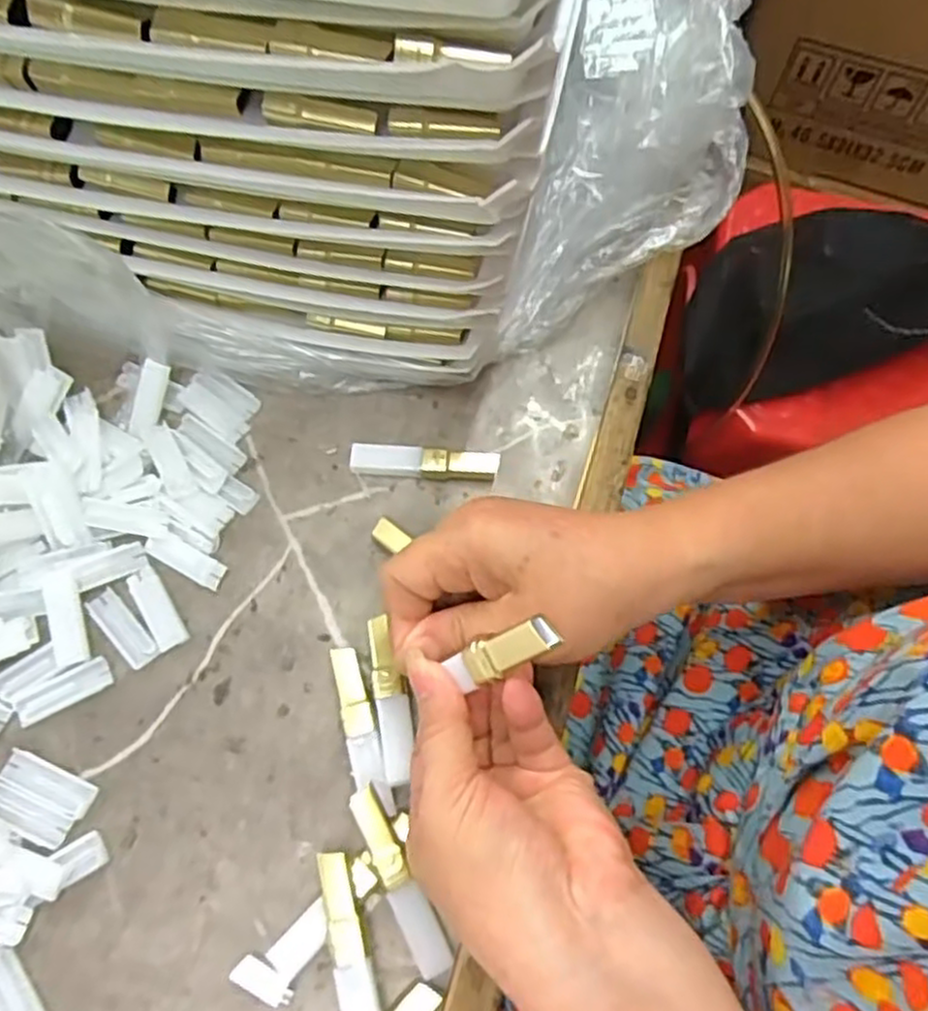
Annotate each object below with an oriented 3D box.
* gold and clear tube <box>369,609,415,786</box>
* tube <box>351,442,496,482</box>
[{"bbox_3d":[-0.033,0.086,0.333,0.015,0.016,0.072,-11,68,-7],"label":"gold and clear tube"},{"bbox_3d":[-0.020,-0.022,0.381,0.074,0.011,0.015,3,67,-1],"label":"tube"}]

